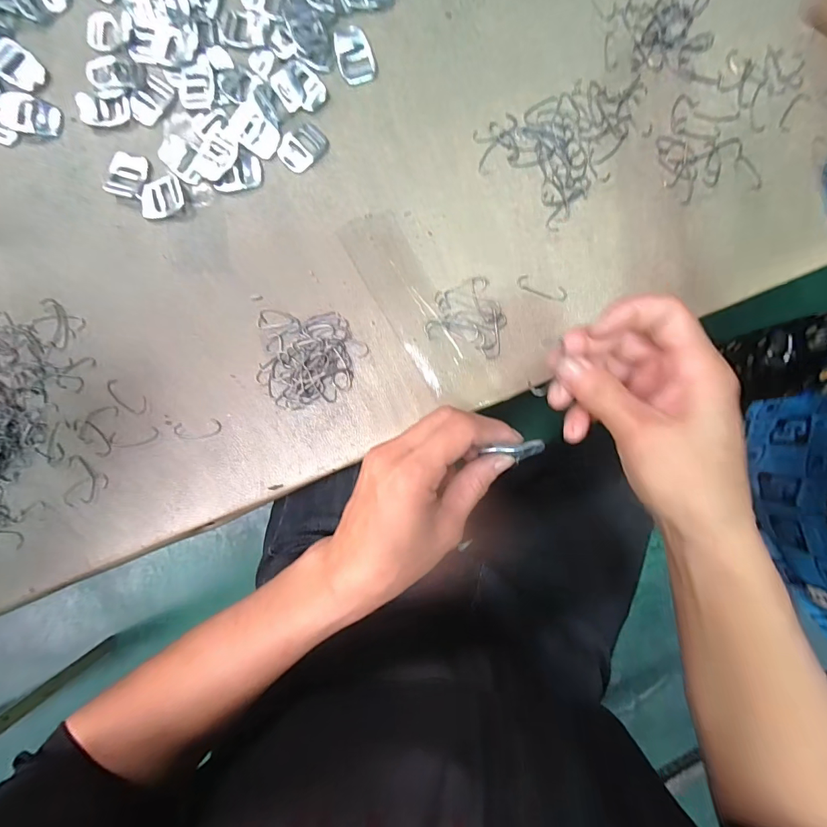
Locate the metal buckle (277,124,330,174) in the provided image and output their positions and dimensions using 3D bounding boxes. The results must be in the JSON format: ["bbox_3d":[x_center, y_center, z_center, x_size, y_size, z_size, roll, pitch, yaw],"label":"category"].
[{"bbox_3d":[-0.089,-0.214,0.343,0.039,0.004,0.029,-42,89,-2],"label":"metal buckle"}]

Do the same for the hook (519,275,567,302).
[{"bbox_3d":[0.104,-0.101,0.343,0.040,0.004,0.012,19,87,0],"label":"hook"}]

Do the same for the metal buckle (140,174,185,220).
[{"bbox_3d":[-0.201,-0.173,0.340,0.034,0.004,0.030,-17,88,-1],"label":"metal buckle"}]

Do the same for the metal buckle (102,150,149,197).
[{"bbox_3d":[-0.229,-0.191,0.340,0.029,0.004,0.036,9,87,0],"label":"metal buckle"}]

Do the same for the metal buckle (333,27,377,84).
[{"bbox_3d":[-0.048,-0.292,0.348,0.029,0.005,0.042,-21,88,-2],"label":"metal buckle"}]

